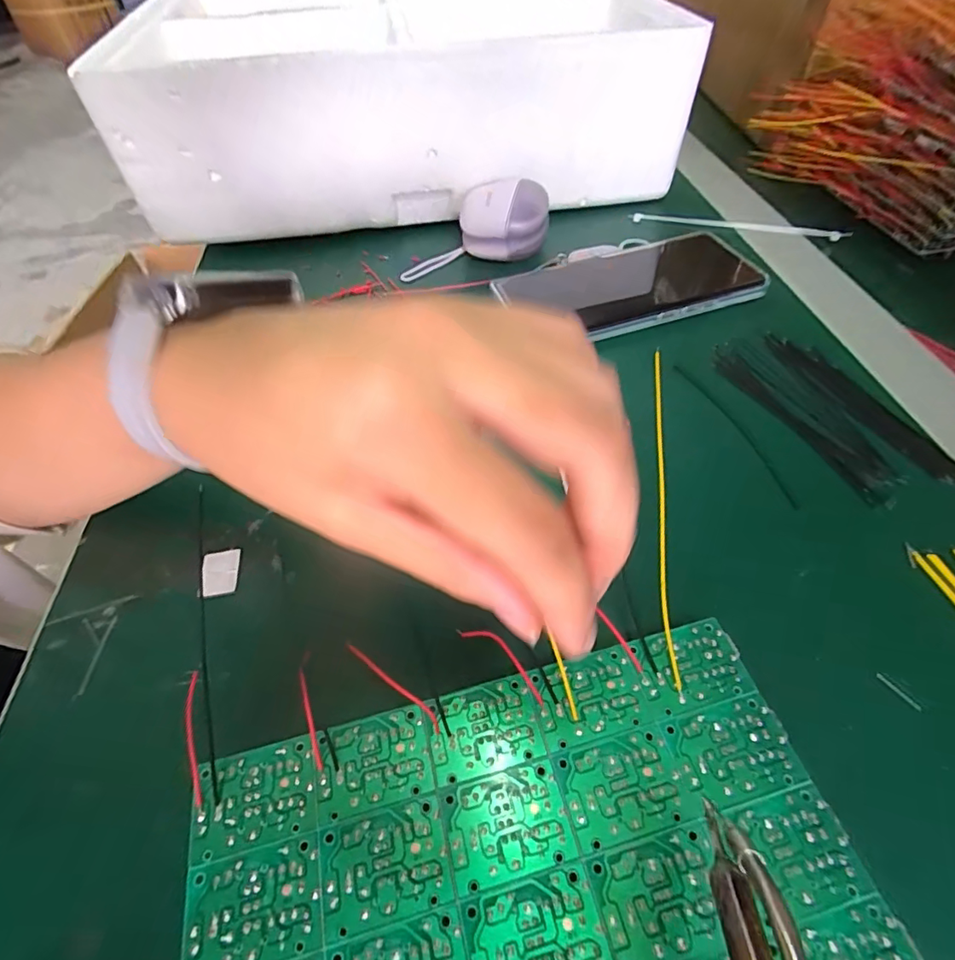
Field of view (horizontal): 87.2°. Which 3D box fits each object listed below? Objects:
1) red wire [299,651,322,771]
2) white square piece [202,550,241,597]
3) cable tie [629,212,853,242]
[{"bbox_3d":[-0.053,0.072,0.158,0.004,0.004,0.034,-14,69,-10],"label":"red wire"},{"bbox_3d":[-0.106,0.038,0.207,0.014,0.004,0.019,-10,52,-7],"label":"white square piece"},{"bbox_3d":[0.192,-0.188,0.371,0.151,0.005,0.014,10,52,9],"label":"cable tie"}]

